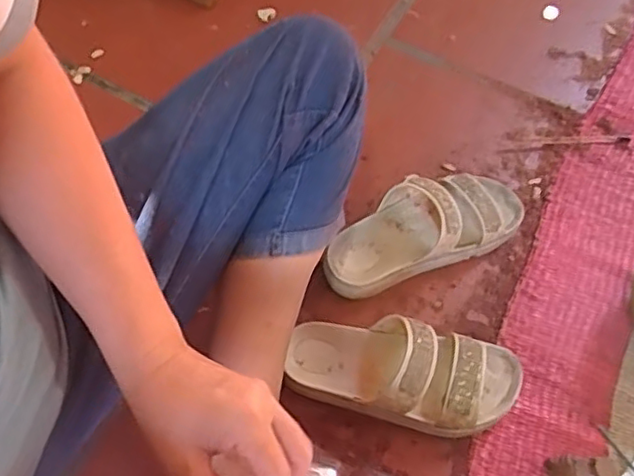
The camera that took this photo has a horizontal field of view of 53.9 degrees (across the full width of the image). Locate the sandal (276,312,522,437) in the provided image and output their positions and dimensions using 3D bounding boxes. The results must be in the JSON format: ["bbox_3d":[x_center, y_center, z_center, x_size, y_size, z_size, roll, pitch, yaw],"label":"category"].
[{"bbox_3d":[0.083,0.124,0.585,0.216,0.064,0.089,11,61,2],"label":"sandal"}]

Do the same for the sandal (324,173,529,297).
[{"bbox_3d":[0.116,-0.015,0.668,0.232,0.068,0.089,-18,64,-13],"label":"sandal"}]

